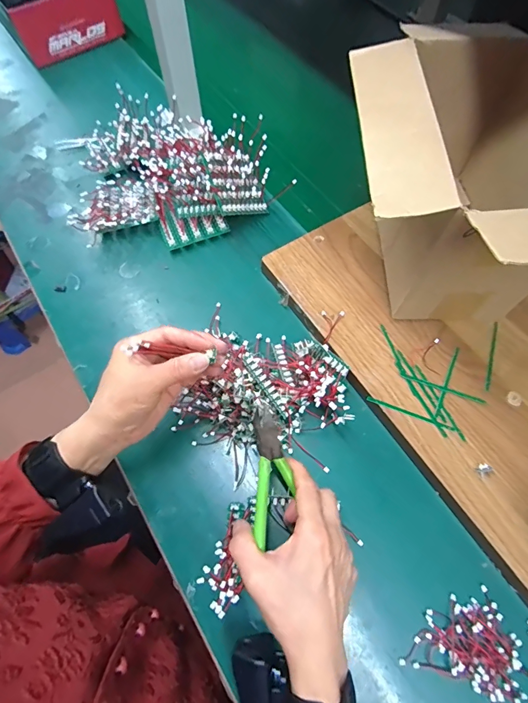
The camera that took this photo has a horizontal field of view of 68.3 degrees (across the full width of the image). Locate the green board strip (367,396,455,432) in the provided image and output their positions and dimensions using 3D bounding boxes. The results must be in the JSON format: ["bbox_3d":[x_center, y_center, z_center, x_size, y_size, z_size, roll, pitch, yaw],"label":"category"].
[{"bbox_3d":[0.149,0.062,0.393,0.089,0.004,0.006,20,64,11],"label":"green board strip"}]

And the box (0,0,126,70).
[{"bbox_3d":[-0.412,-0.679,0.755,0.185,0.098,0.246,-31,67,-13],"label":"box"}]

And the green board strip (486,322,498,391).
[{"bbox_3d":[0.246,0.004,0.418,0.005,0.007,0.083,18,64,10],"label":"green board strip"}]

